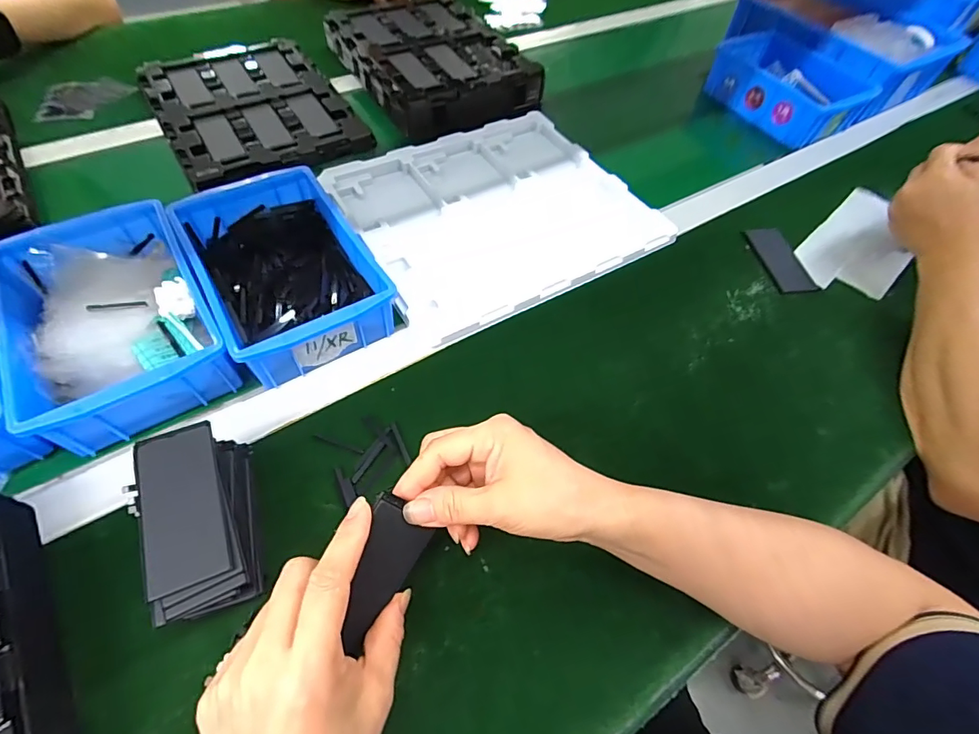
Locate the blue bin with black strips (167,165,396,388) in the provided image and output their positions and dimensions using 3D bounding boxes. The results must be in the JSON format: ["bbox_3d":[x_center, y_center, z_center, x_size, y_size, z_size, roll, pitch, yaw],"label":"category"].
[{"bbox_3d":[-0.186,-0.089,0.419,0.128,0.058,0.196,-28,64,-20],"label":"blue bin with black strips"}]

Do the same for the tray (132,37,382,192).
[{"bbox_3d":[-0.315,-0.343,0.606,0.217,0.021,0.289,-29,64,-21],"label":"tray"}]

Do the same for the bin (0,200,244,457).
[{"bbox_3d":[-0.303,-0.039,0.378,0.130,0.061,0.198,-28,64,-20],"label":"bin"}]

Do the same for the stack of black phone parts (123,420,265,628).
[{"bbox_3d":[-0.184,0.101,0.296,0.057,0.058,0.112,-18,61,-16],"label":"stack of black phone parts"}]

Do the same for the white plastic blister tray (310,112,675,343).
[{"bbox_3d":[0.009,-0.186,0.532,0.318,0.011,0.286,-26,63,-20],"label":"white plastic blister tray"}]

